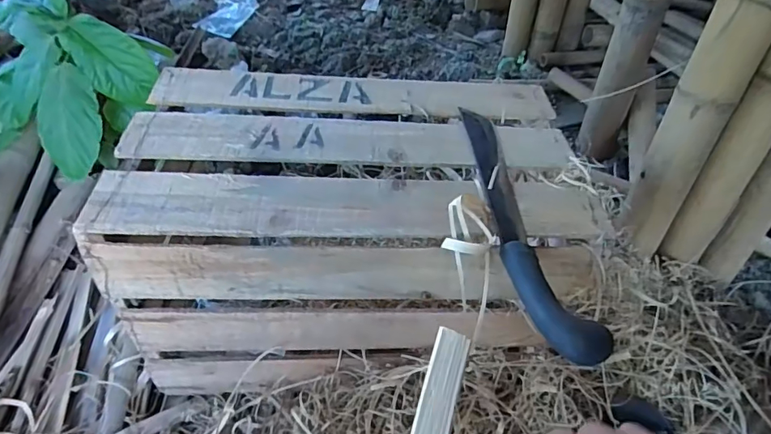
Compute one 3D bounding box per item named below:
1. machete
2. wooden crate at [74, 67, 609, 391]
[{"bbox_3d":[0.145,-0.006,0.568,0.067,0.027,0.379,-4,44,-10],"label":"machete"},{"bbox_3d":[-0.050,0.016,0.742,0.572,0.314,0.345,1,43,-4],"label":"wooden crate"}]

